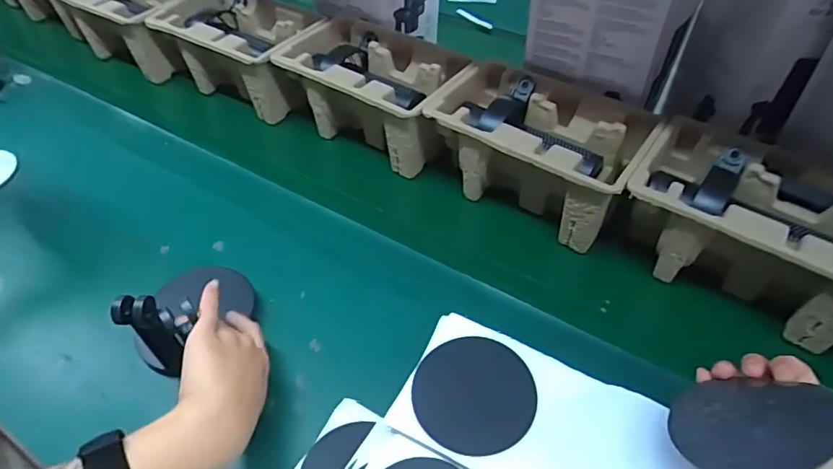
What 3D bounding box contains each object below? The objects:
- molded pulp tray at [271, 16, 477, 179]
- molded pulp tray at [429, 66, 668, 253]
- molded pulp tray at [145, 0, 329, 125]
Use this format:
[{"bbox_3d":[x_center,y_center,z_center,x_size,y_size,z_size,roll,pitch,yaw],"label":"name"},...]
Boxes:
[{"bbox_3d":[-0.056,-0.187,0.673,0.234,0.101,0.142,30,53,21],"label":"molded pulp tray"},{"bbox_3d":[0.135,-0.099,0.592,0.226,0.103,0.155,29,52,20],"label":"molded pulp tray"},{"bbox_3d":[-0.251,-0.268,0.751,0.247,0.103,0.140,29,52,21],"label":"molded pulp tray"}]

